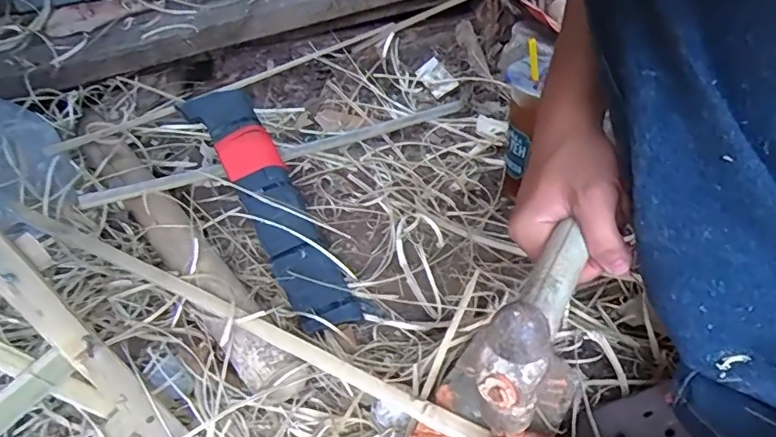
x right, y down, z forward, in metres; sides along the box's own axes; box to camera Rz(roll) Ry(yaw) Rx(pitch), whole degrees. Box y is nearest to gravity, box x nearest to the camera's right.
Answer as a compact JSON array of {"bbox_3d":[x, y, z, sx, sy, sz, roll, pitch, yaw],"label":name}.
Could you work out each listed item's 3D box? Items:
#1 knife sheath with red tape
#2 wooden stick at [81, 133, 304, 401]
[{"bbox_3d":[-0.123,-0.021,0.539,0.072,0.042,0.313,-23,64,-21],"label":"knife sheath with red tape"},{"bbox_3d":[-0.197,0.018,0.488,0.041,0.034,0.388,-31,50,-27],"label":"wooden stick"}]

